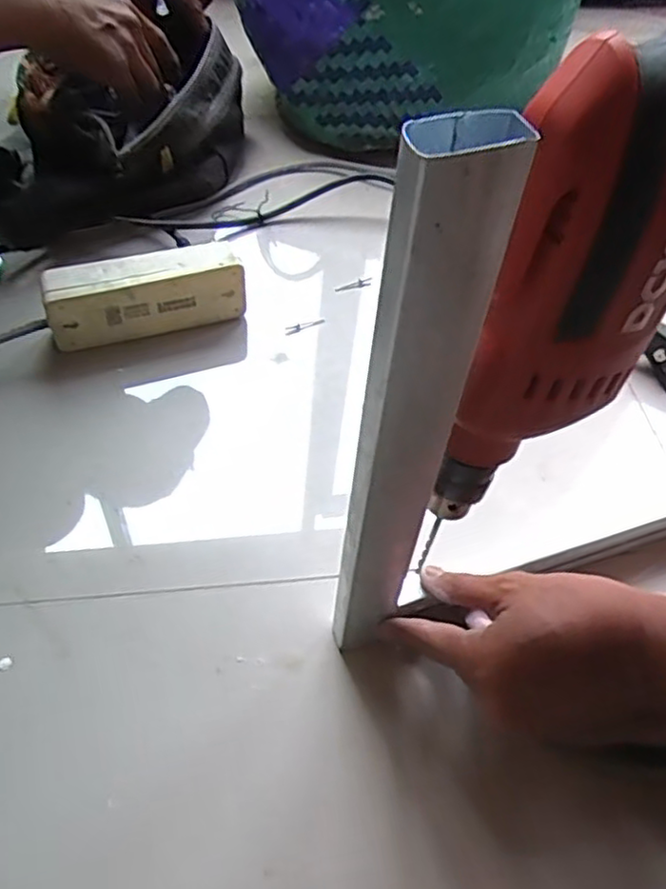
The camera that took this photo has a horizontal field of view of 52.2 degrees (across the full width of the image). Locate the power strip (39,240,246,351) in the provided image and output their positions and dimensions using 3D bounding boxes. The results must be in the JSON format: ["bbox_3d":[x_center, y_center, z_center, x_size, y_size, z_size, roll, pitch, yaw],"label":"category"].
[{"bbox_3d":[-0.153,-0.122,0.561,0.155,0.060,0.034,-14,55,-15],"label":"power strip"}]

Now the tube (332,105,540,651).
[{"bbox_3d":[0.028,0.012,0.296,0.040,0.301,0.019,-9,52,-12],"label":"tube"}]

